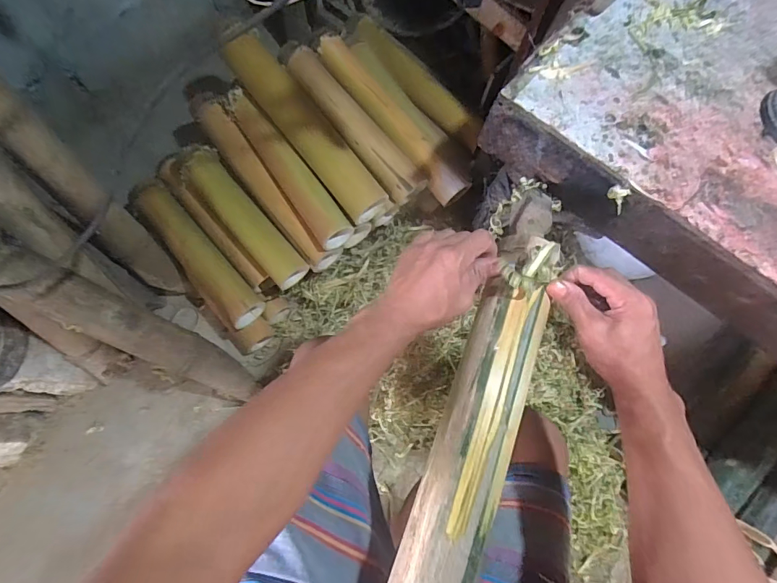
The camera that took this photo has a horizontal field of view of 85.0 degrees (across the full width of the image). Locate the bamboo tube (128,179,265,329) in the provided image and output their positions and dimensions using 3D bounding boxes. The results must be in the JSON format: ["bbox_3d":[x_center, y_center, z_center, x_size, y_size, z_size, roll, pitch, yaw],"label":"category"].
[{"bbox_3d":[-0.383,-0.070,0.851,0.080,0.090,0.336,-40,78,-17],"label":"bamboo tube"}]

